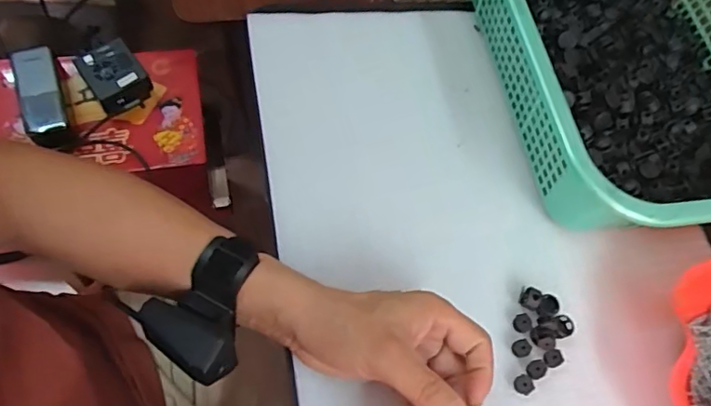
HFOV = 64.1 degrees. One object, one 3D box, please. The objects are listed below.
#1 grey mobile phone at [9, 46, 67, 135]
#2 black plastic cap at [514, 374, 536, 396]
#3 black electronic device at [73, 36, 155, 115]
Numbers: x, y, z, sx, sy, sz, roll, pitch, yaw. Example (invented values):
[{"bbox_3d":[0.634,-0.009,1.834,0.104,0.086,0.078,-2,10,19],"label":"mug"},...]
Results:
[{"bbox_3d":[-0.416,-0.148,0.746,0.049,0.017,0.118,-14,81,-27],"label":"grey mobile phone"},{"bbox_3d":[0.123,0.133,0.415,0.014,0.005,0.013,3,66,-7],"label":"black plastic cap"},{"bbox_3d":[-0.329,-0.173,0.778,0.074,0.049,0.083,-31,74,-20],"label":"black electronic device"}]

